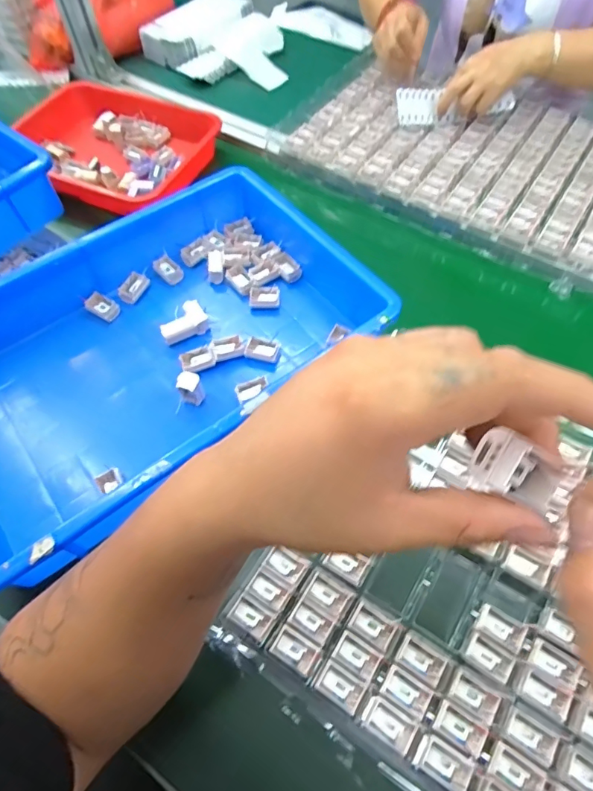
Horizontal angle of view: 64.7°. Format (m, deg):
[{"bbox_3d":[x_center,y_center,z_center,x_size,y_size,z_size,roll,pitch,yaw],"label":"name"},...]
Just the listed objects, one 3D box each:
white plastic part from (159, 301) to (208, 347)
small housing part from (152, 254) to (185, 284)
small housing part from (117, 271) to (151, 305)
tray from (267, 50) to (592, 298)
[{"bbox_3d":[-0.126,-0.078,0.522,0.053,0.026,0.029,-33,64,-17],"label":"white plastic part"},{"bbox_3d":[-0.156,-0.153,0.569,0.035,0.014,0.025,37,67,20],"label":"small housing part"},{"bbox_3d":[-0.193,-0.128,0.555,0.025,0.011,0.039,40,71,-13],"label":"small housing part"},{"bbox_3d":[0.254,-0.361,0.679,0.495,0.026,0.346,34,66,19],"label":"tray"}]

